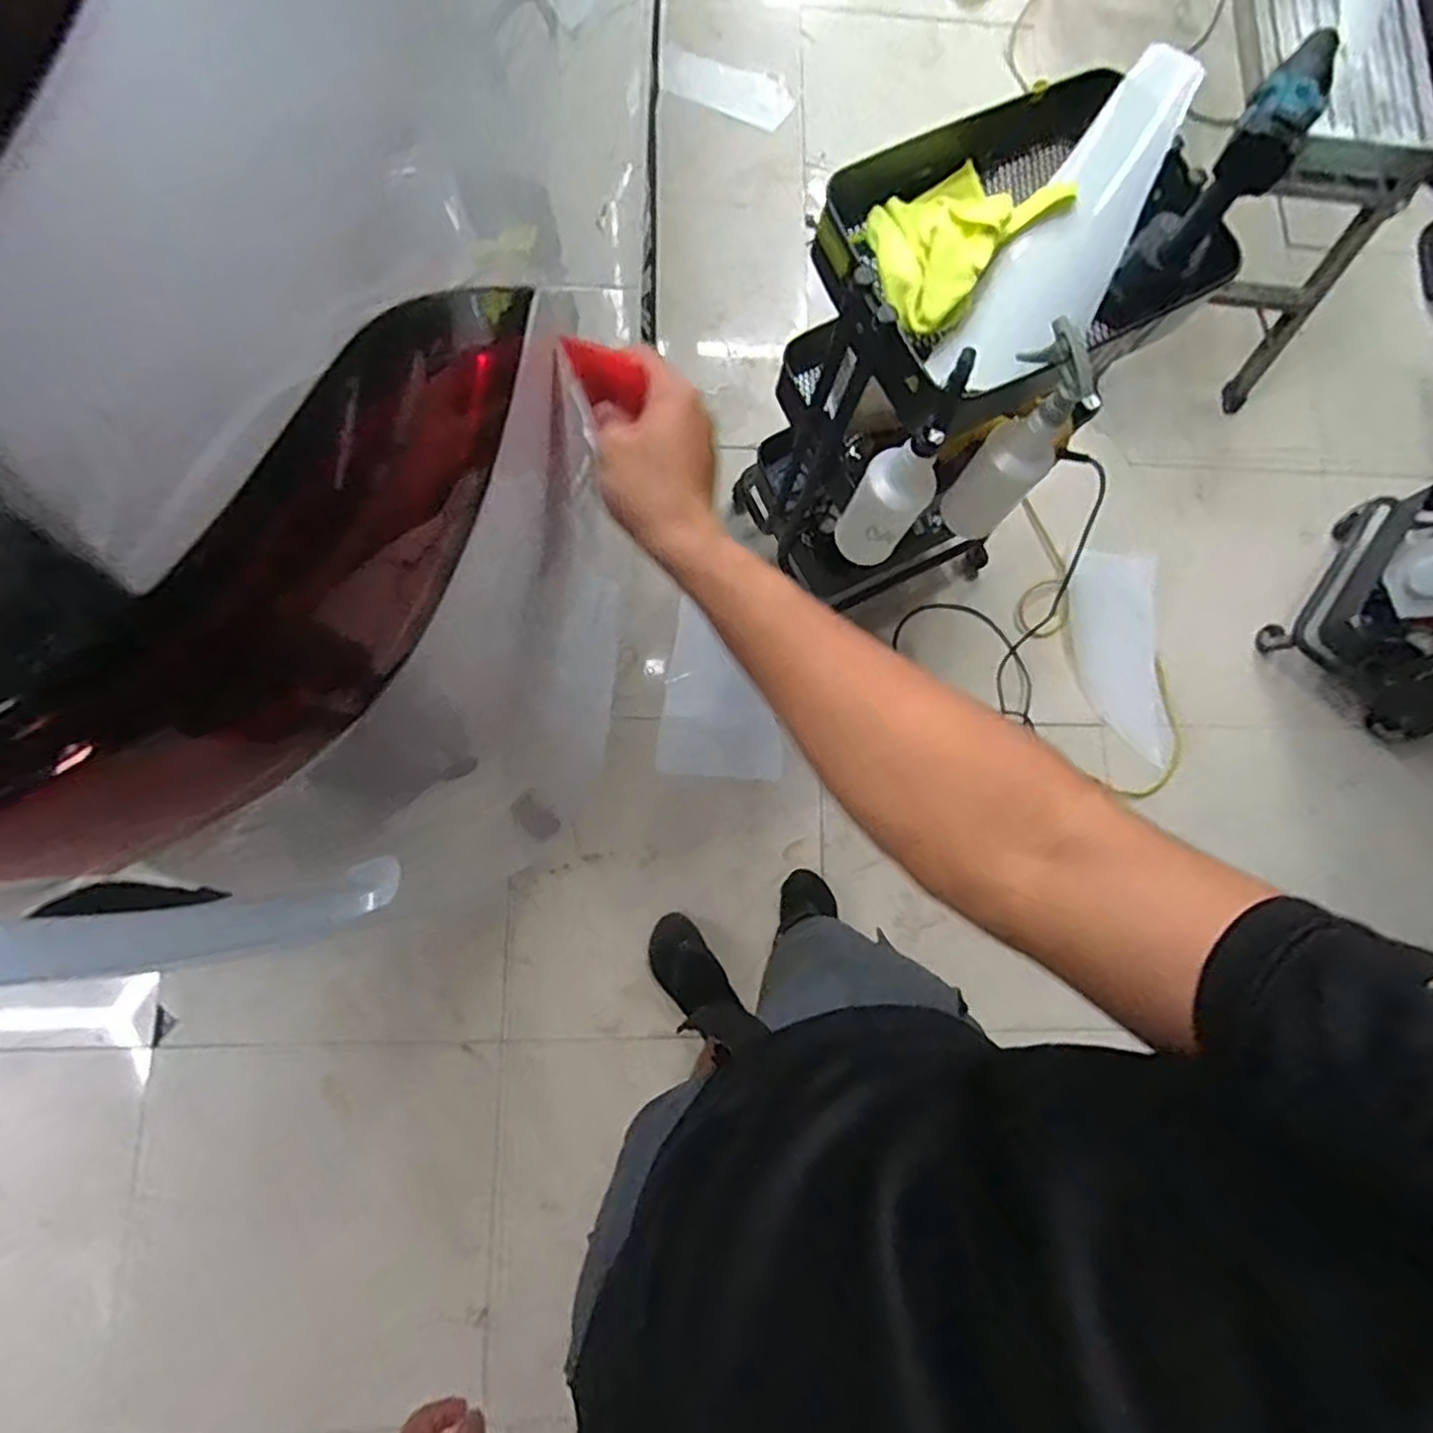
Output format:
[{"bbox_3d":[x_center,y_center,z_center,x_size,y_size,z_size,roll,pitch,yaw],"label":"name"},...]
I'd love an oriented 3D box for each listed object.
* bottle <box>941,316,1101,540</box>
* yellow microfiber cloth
[{"bbox_3d":[0.350,-0.317,0.857,0.099,0.278,0.075,39,79,3],"label":"bottle"},{"bbox_3d":[0.267,-0.562,0.834,0.163,0.058,0.242,43,79,4],"label":"yellow microfiber cloth"}]

